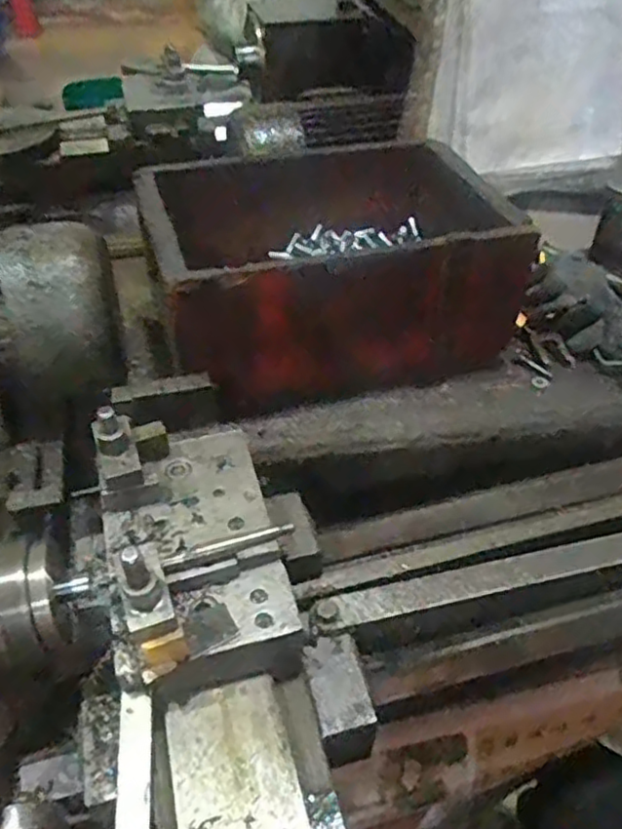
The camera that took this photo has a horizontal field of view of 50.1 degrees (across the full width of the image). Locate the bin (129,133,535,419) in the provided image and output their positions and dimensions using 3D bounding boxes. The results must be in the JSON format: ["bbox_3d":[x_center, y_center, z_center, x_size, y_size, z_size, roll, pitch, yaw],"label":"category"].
[{"bbox_3d":[0.029,-0.163,0.734,0.356,0.165,0.265,-12,45,-11],"label":"bin"}]

